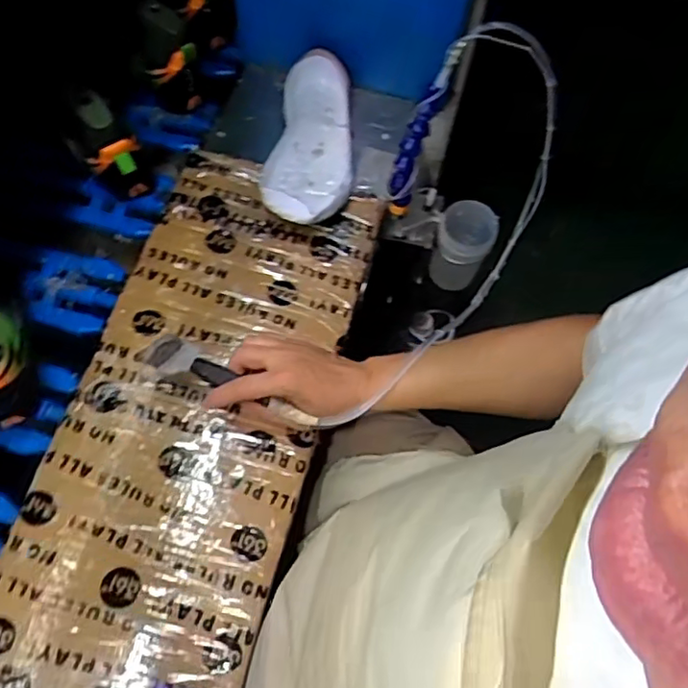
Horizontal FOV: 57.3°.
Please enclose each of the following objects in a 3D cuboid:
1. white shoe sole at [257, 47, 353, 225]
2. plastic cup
[{"bbox_3d":[-0.034,-0.249,0.762,0.101,0.045,0.256,9,64,2],"label":"white shoe sole"},{"bbox_3d":[0.162,-0.137,0.853,0.072,0.096,0.078,1,64,-2],"label":"plastic cup"}]

